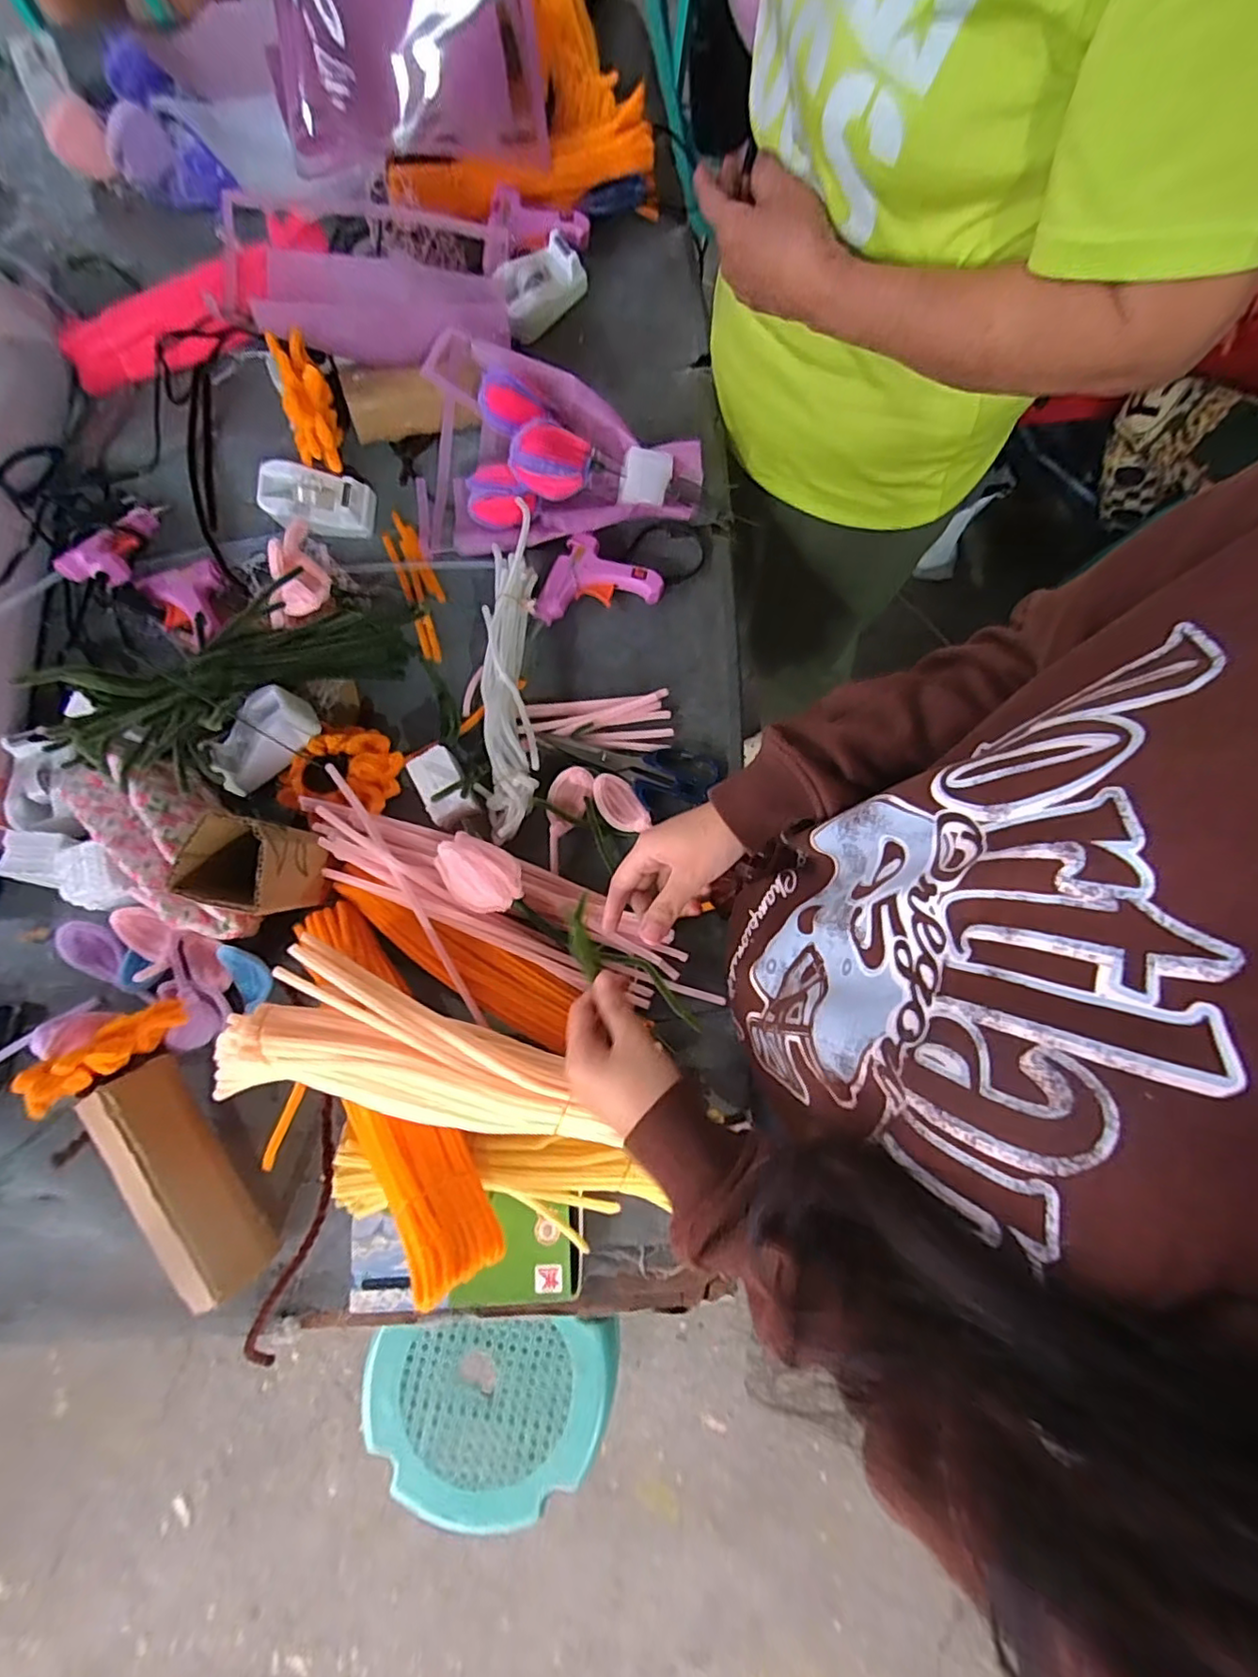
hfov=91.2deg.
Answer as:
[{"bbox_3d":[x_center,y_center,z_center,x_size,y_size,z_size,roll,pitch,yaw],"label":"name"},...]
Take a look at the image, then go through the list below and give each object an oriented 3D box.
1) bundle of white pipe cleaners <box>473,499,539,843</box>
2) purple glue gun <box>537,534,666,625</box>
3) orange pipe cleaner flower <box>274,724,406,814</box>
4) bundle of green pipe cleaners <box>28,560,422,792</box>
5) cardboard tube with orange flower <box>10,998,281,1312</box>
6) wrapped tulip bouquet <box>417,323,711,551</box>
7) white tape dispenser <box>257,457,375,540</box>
[{"bbox_3d":[-0.110,-0.155,0.586,0.053,0.049,0.313,2,77,0],"label":"bundle of white pipe cleaners"},{"bbox_3d":[-0.037,-0.267,0.623,0.126,0.034,0.072,-17,78,-4],"label":"purple glue gun"},{"bbox_3d":[-0.267,-0.066,0.566,0.109,0.041,0.085,4,77,1],"label":"orange pipe cleaner flower"},{"bbox_3d":[-0.332,-0.145,0.542,0.286,0.108,0.096,-38,79,-29],"label":"bundle of green pipe cleaners"},{"bbox_3d":[-0.350,0.234,0.467,0.084,0.068,0.234,-29,92,-6],"label":"cardboard tube with orange flower"},{"bbox_3d":[-0.068,-0.382,0.609,0.277,0.096,0.183,5,77,1],"label":"wrapped tulip bouquet"},{"bbox_3d":[-0.313,-0.339,0.615,0.102,0.036,0.053,9,77,2],"label":"white tape dispenser"}]

